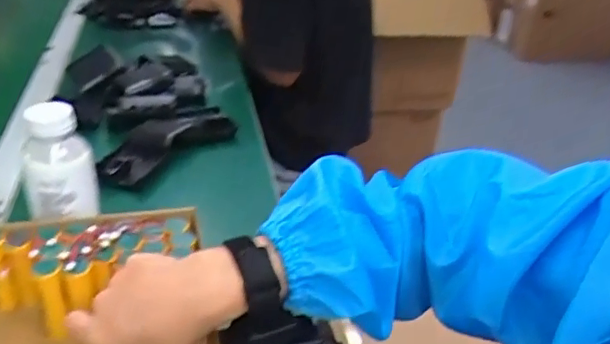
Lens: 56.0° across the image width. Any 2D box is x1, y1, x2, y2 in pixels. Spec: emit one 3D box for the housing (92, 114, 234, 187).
[{"bbox_3d":[-0.179,-0.032,0.748,0.072,0.033,0.216,24,34,28],"label":"housing"}]

